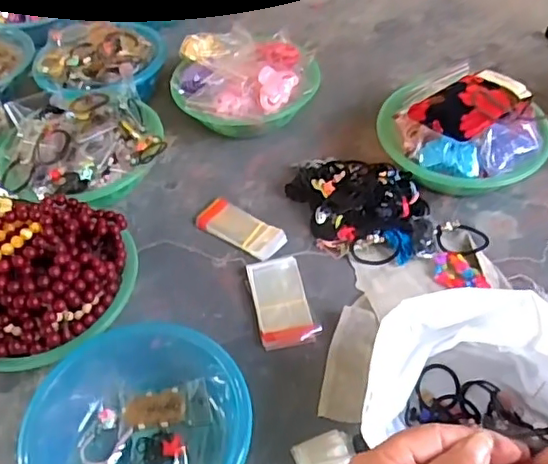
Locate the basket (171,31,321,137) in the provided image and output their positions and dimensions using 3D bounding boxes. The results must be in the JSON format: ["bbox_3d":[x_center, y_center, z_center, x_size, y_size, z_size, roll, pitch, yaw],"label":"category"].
[{"bbox_3d":[-0.046,-0.242,0.967,0.237,0.107,0.212,-19,50,-11],"label":"basket"}]

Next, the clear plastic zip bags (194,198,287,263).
[{"bbox_3d":[-0.047,-0.006,0.818,0.129,0.016,0.055,29,57,26],"label":"clear plastic zip bags"}]

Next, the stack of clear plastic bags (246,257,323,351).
[{"bbox_3d":[0.009,0.088,0.734,0.067,0.016,0.131,-11,49,-5],"label":"stack of clear plastic bags"}]

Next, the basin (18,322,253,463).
[{"bbox_3d":[-0.147,0.204,0.610,0.230,0.072,0.214,-2,49,2],"label":"basin"}]

